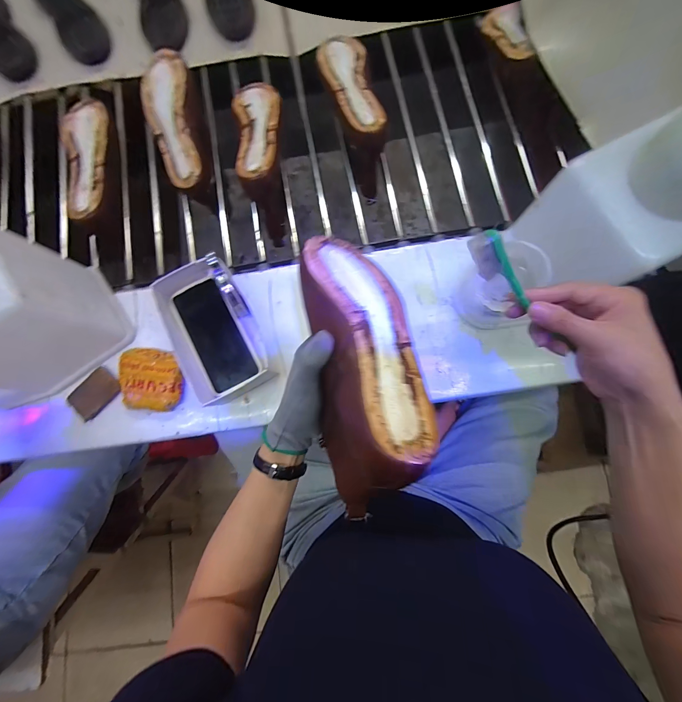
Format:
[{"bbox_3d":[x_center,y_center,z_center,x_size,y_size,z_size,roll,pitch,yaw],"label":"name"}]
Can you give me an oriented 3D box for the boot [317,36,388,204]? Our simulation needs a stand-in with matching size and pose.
[{"bbox_3d":[0.019,-0.411,0.535,0.078,0.115,0.255,-12,80,2],"label":"boot"}]

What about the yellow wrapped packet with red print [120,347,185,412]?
[{"bbox_3d":[-0.272,0.040,0.441,0.088,0.015,0.087,3,81,4],"label":"yellow wrapped packet with red print"}]

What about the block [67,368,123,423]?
[{"bbox_3d":[-0.363,0.062,0.449,0.052,0.007,0.070,43,86,9],"label":"block"}]

